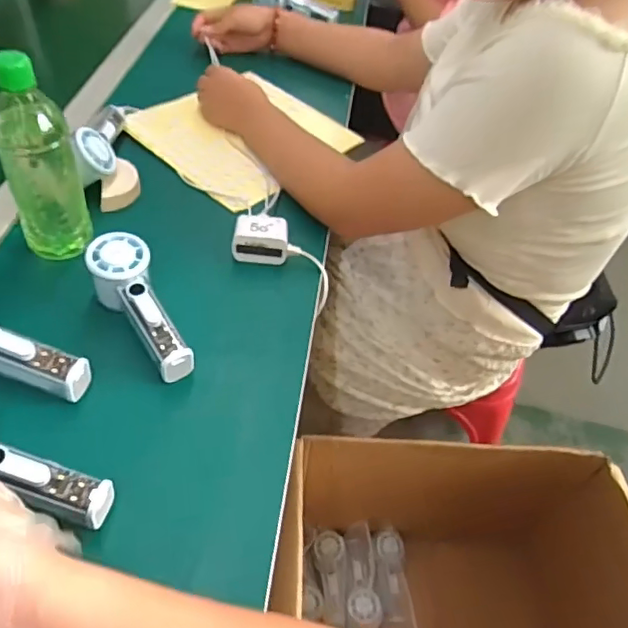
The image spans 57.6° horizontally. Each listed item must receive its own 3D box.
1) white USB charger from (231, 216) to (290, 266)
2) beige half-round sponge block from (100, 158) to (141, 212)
[{"bbox_3d":[-0.059,-0.082,0.633,0.058,0.037,0.042,5,49,-2],"label":"white USB charger"},{"bbox_3d":[-0.228,-0.153,0.678,0.040,0.022,0.078,-2,50,-8],"label":"beige half-round sponge block"}]

